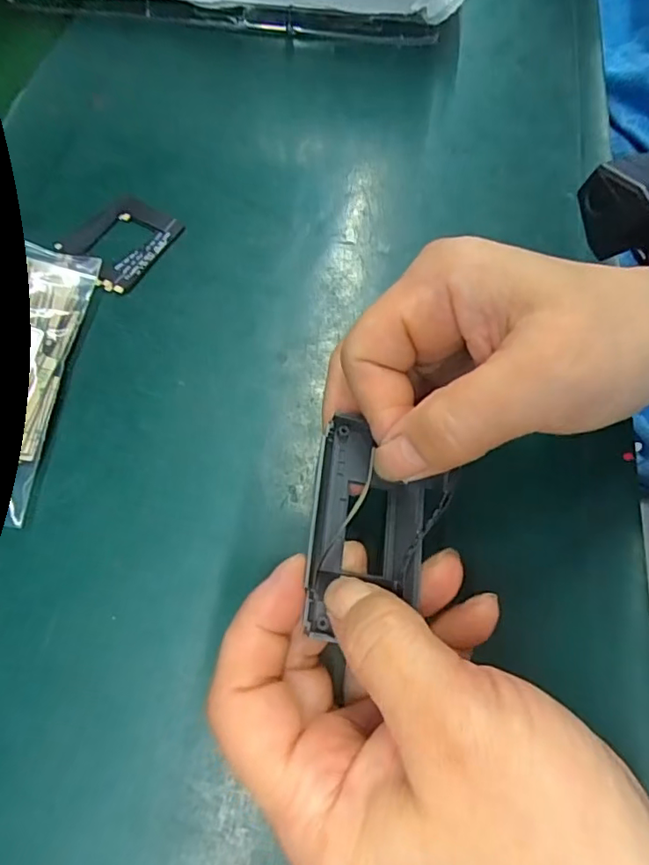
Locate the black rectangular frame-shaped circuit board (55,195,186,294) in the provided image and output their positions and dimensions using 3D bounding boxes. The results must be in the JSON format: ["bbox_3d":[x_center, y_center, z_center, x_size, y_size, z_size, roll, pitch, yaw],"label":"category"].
[{"bbox_3d":[-0.105,-0.102,0.285,0.050,0.004,0.056,37,66,14],"label":"black rectangular frame-shaped circuit board"}]

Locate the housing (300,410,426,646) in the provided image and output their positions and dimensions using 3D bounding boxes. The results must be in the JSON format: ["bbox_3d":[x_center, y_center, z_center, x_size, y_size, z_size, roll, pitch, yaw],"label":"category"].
[{"bbox_3d":[0.015,0.032,0.184,0.037,0.011,0.071,7,64,1],"label":"housing"}]

